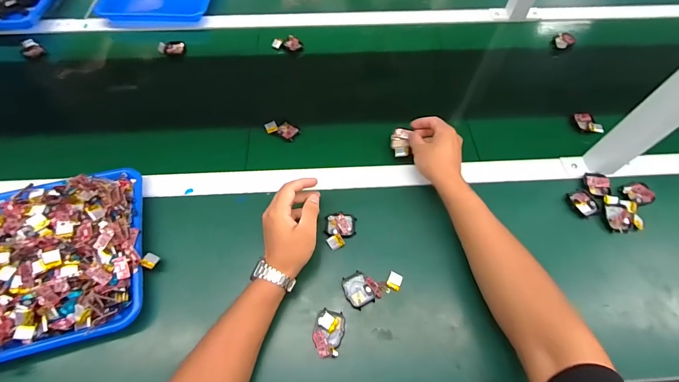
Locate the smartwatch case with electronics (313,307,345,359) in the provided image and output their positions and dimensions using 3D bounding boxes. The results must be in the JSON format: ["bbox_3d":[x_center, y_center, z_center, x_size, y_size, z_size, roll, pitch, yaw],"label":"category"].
[{"bbox_3d":[-0.014,0.188,0.436,0.040,0.013,0.056,11,61,6],"label":"smartwatch case with electronics"}]

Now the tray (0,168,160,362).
[{"bbox_3d":[-0.448,0.100,0.453,0.341,0.043,0.258,-11,61,-6],"label":"tray"}]

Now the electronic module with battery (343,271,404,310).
[{"bbox_3d":[0.046,0.131,0.470,0.080,0.010,0.047,-22,63,-12],"label":"electronic module with battery"}]

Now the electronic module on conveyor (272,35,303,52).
[{"bbox_3d":[-0.114,-0.323,0.720,0.064,0.023,0.019,4,61,2],"label":"electronic module on conveyor"}]

